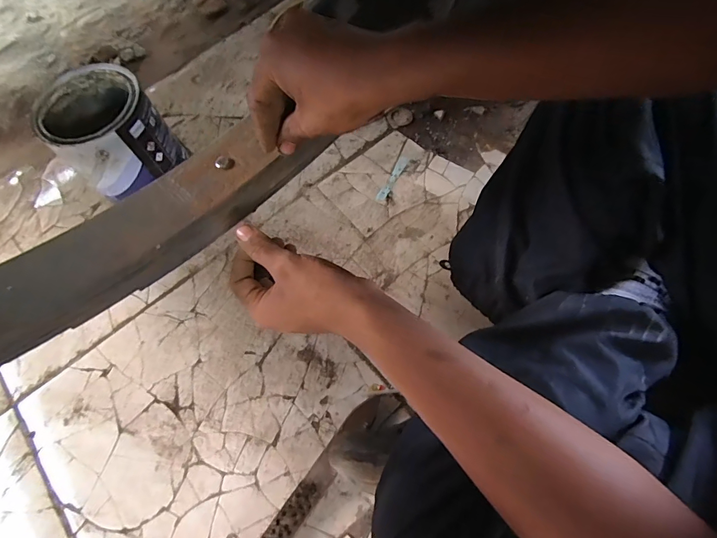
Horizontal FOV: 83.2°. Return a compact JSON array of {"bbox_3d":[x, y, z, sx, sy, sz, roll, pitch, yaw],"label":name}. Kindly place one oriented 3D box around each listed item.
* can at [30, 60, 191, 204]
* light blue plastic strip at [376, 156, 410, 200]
[{"bbox_3d":[-0.369,-0.204,0.636,0.152,0.160,0.158,-2,66,4],"label":"can"},{"bbox_3d":[0.057,-0.149,0.670,0.015,0.008,0.096,25,70,15],"label":"light blue plastic strip"}]

